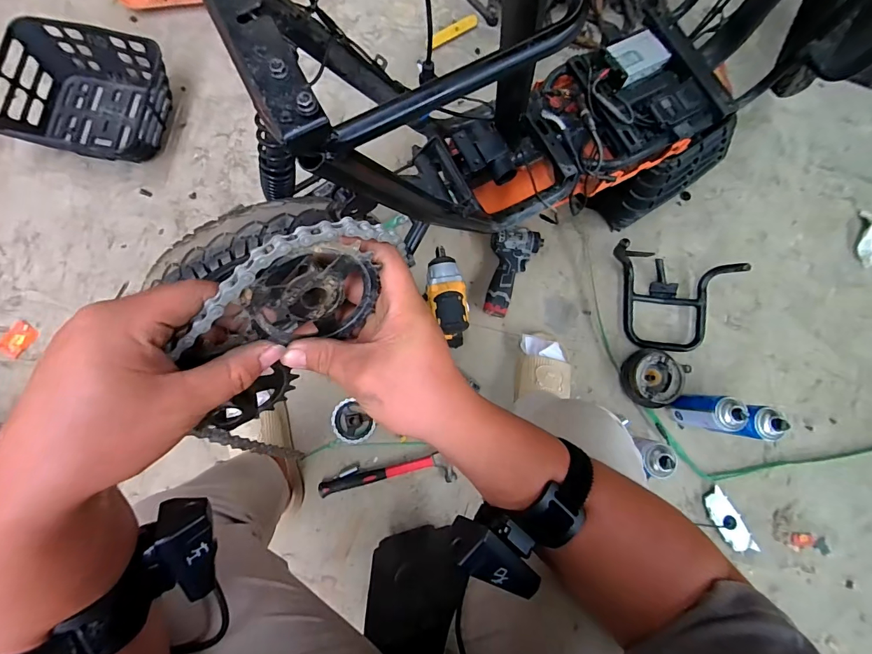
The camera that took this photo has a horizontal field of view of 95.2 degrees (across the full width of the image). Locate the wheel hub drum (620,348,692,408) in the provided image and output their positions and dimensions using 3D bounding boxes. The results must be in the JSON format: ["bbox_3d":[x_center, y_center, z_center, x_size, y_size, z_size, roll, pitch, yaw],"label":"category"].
[{"bbox_3d":[0.460,0.109,0.851,0.118,0.057,0.118,0,82,-3],"label":"wheel hub drum"}]

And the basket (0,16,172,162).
[{"bbox_3d":[-0.741,-0.493,0.850,0.301,0.095,0.282,13,82,-1],"label":"basket"}]

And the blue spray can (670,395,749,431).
[{"bbox_3d":[0.534,0.165,0.772,0.059,0.168,0.065,11,82,-2],"label":"blue spray can"}]

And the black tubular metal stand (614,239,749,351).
[{"bbox_3d":[0.474,-0.062,0.840,0.257,0.144,0.191,13,82,-1],"label":"black tubular metal stand"}]

